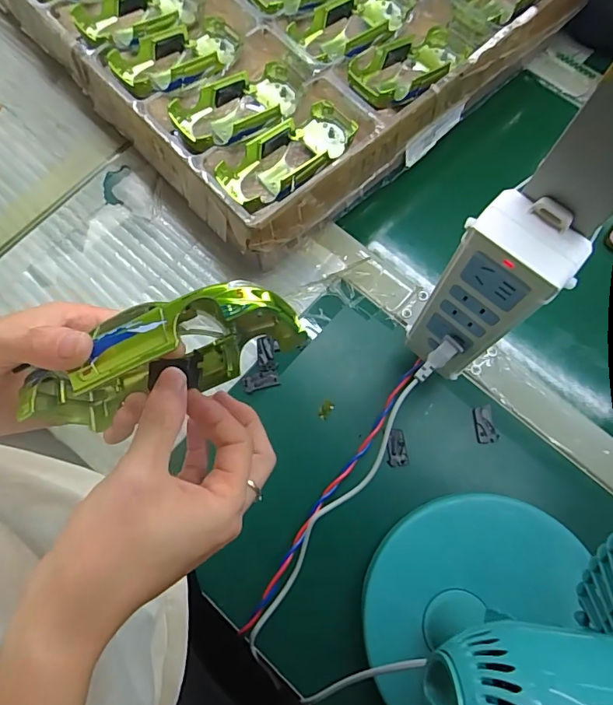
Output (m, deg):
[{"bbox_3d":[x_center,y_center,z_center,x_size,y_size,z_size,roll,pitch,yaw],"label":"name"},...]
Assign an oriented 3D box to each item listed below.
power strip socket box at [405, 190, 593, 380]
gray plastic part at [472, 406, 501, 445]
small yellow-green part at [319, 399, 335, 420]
[{"bbox_3d":[0.107,-0.032,0.307,0.040,0.173,0.060,-41,77,-10],"label":"power strip socket box"},{"bbox_3d":[0.165,0.066,0.433,0.018,0.004,0.034,-7,74,-1],"label":"gray plastic part"},{"bbox_3d":[0.018,0.054,0.439,0.012,0.004,0.018,41,79,12],"label":"small yellow-green part"}]

